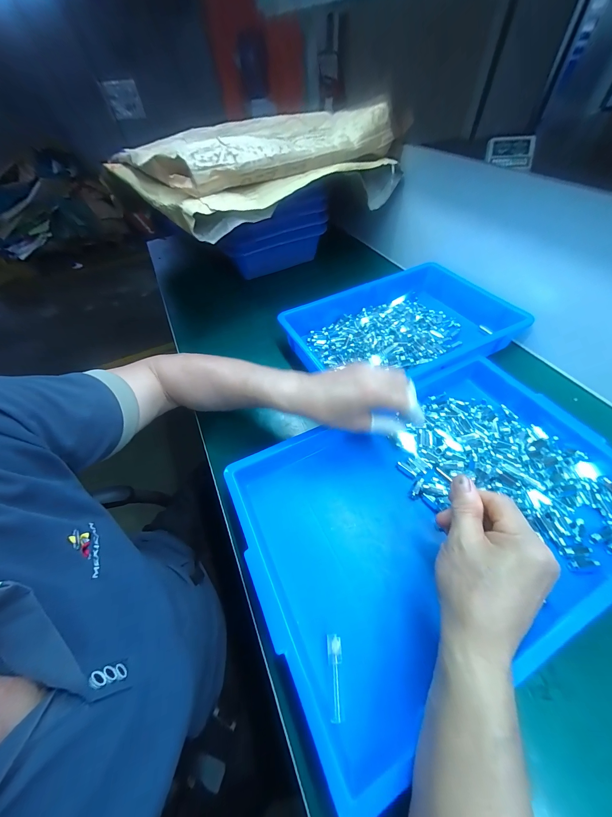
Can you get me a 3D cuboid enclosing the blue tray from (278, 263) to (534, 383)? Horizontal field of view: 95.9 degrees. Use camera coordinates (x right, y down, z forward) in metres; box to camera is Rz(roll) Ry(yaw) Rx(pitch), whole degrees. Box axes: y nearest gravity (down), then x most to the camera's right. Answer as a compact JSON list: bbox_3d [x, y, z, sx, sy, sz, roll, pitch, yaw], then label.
[{"bbox_3d":[0.172,-0.144,0.499,0.374,0.057,0.243,-23,55,-13],"label":"blue tray"}]

